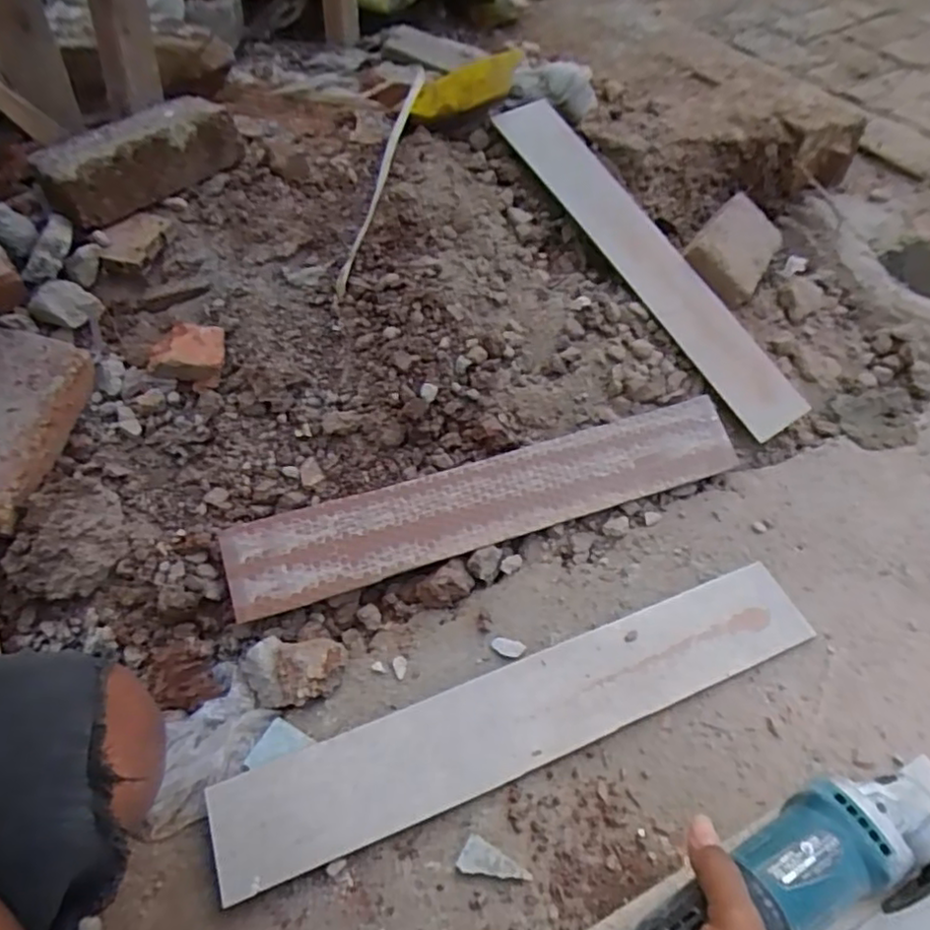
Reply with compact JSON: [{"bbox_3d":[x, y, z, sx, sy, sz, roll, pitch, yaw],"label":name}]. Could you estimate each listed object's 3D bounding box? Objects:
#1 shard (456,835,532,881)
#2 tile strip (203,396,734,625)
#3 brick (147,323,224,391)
[{"bbox_3d":[0.025,0.330,0.540,0.059,0.007,0.026,8,55,6],"label":"shard"},{"bbox_3d":[0.035,0.038,0.729,0.586,0.008,0.095,-15,73,-13],"label":"tile strip"},{"bbox_3d":[-0.305,-0.120,0.717,0.078,0.054,0.059,-3,48,0],"label":"brick"}]

